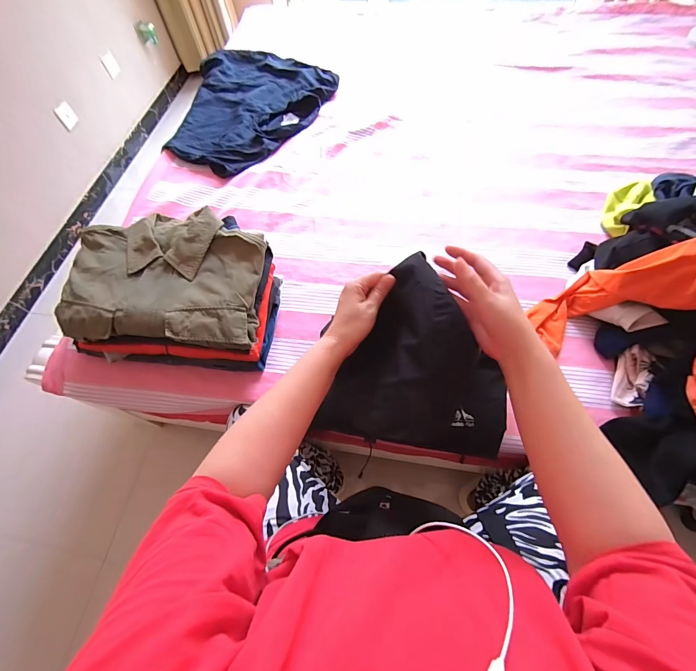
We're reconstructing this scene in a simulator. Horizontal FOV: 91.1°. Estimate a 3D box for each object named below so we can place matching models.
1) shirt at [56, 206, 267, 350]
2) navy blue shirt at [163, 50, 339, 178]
[{"bbox_3d":[-0.372,-0.134,0.703,0.399,0.072,0.299,4,63,6],"label":"shirt"},{"bbox_3d":[-0.408,-0.827,1.214,0.602,0.040,0.638,27,68,17],"label":"navy blue shirt"}]

